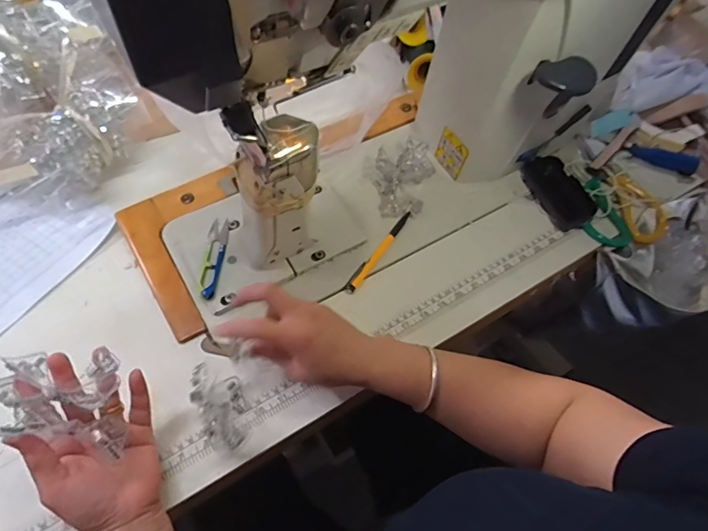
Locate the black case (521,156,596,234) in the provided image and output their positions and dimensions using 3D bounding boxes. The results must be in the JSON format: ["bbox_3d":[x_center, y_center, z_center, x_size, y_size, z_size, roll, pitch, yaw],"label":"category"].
[{"bbox_3d":[0.276,-0.099,0.632,0.060,0.032,0.113,-11,57,-10],"label":"black case"}]

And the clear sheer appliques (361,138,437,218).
[{"bbox_3d":[0.067,-0.118,0.613,0.087,0.046,0.094,-14,57,-12],"label":"clear sheer appliques"}]

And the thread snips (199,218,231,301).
[{"bbox_3d":[-0.162,-0.010,0.542,0.024,0.008,0.104,2,56,-2],"label":"thread snips"}]

